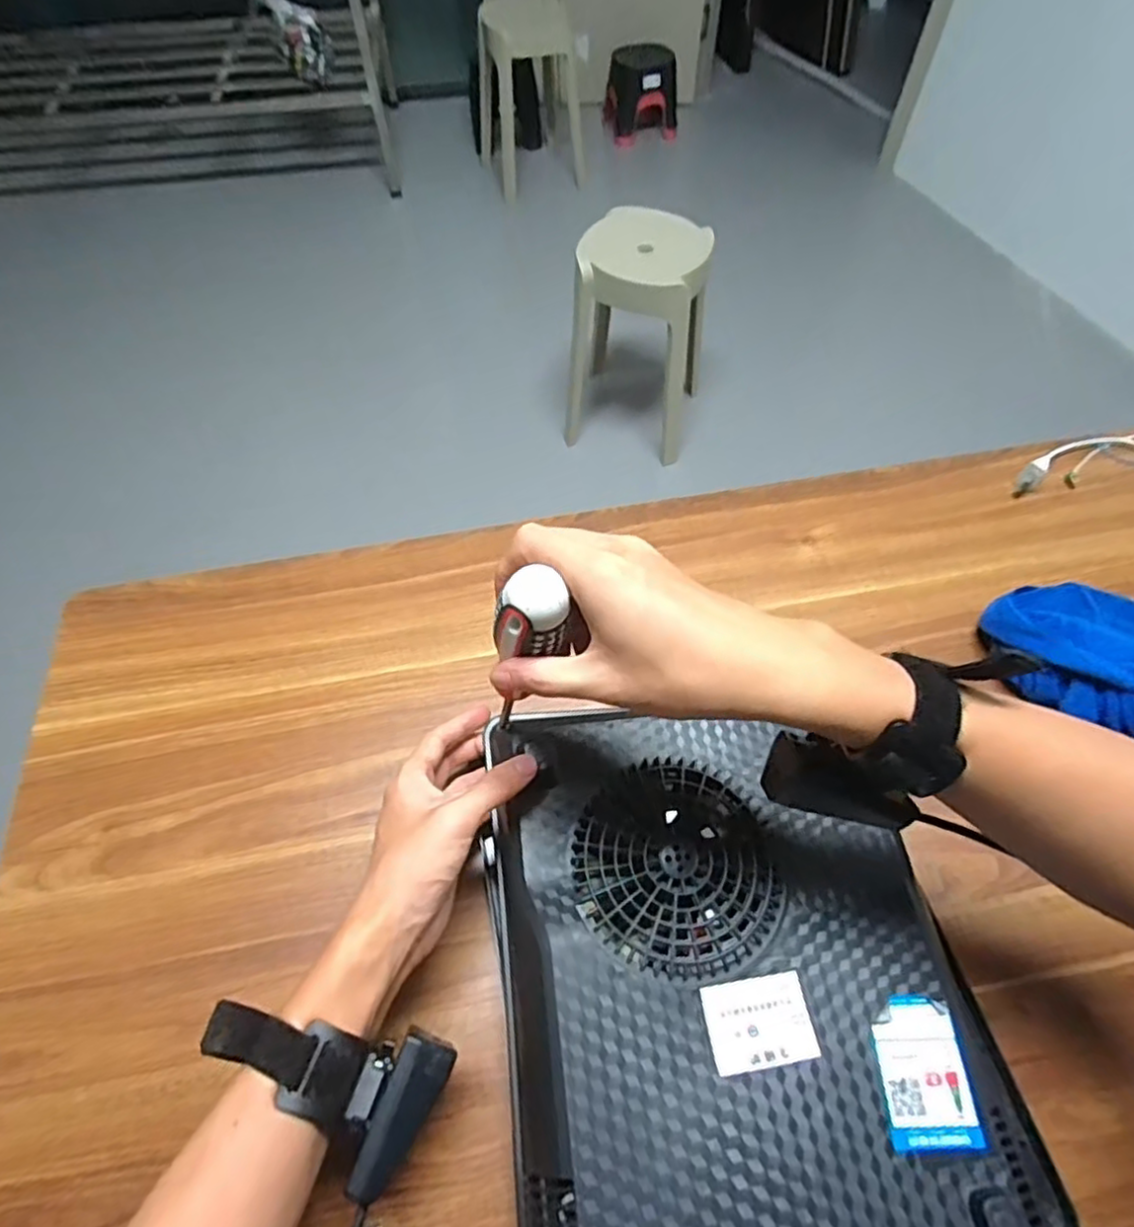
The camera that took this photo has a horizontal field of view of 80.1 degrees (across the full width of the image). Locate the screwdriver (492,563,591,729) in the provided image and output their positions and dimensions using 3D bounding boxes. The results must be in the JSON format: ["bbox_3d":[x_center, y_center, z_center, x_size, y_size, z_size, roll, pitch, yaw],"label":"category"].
[{"bbox_3d":[-0.025,0.034,0.371,0.041,0.166,0.029,15,59,-5],"label":"screwdriver"}]

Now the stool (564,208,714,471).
[{"bbox_3d":[0.162,-0.616,1.523,0.291,0.453,0.286,10,60,6],"label":"stool"}]

